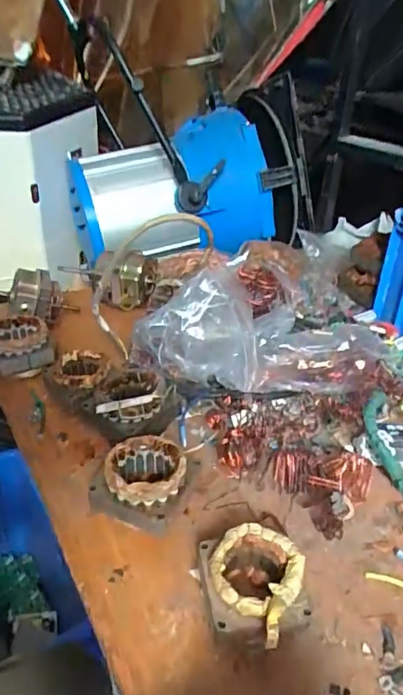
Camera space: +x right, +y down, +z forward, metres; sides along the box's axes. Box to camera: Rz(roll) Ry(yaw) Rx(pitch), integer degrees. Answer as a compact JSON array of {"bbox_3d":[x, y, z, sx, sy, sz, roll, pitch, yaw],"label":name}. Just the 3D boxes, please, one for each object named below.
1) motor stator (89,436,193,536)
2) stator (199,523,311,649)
[{"bbox_3d":[-0.057,0.127,0.477,0.086,0.062,0.080,15,33,17],"label":"motor stator"},{"bbox_3d":[0.039,0.185,0.387,0.071,0.055,0.088,-3,32,-13],"label":"stator"}]

